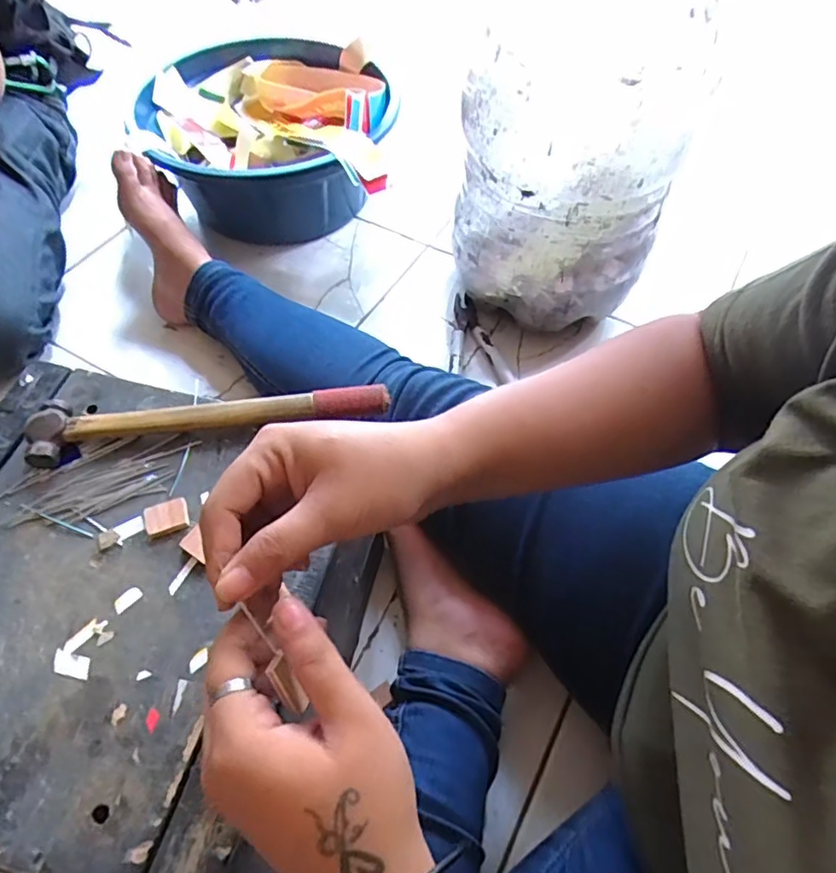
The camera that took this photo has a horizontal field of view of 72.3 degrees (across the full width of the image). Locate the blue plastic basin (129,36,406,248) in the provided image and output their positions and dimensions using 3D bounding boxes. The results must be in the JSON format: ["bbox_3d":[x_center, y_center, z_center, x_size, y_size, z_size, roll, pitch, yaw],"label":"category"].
[{"bbox_3d":[-0.212,-0.426,0.820,0.321,0.162,0.345,0,58,0],"label":"blue plastic basin"}]

